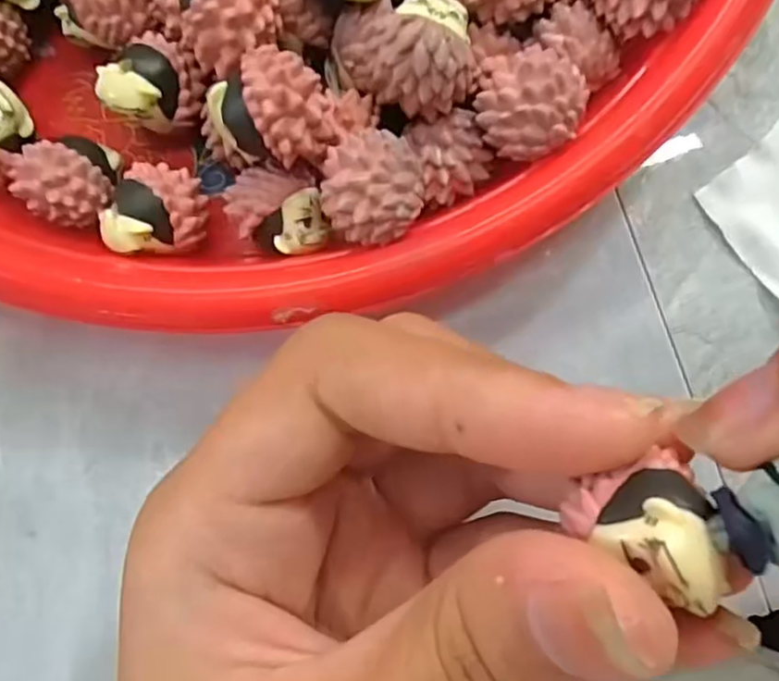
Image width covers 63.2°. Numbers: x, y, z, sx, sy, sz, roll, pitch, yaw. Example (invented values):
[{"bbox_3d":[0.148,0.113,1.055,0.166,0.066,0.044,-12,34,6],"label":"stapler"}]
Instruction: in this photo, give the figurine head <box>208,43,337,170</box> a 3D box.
[{"bbox_3d":[-0.020,-0.041,0.116,0.019,0.020,0.019,0,90,0],"label":"figurine head"}]

